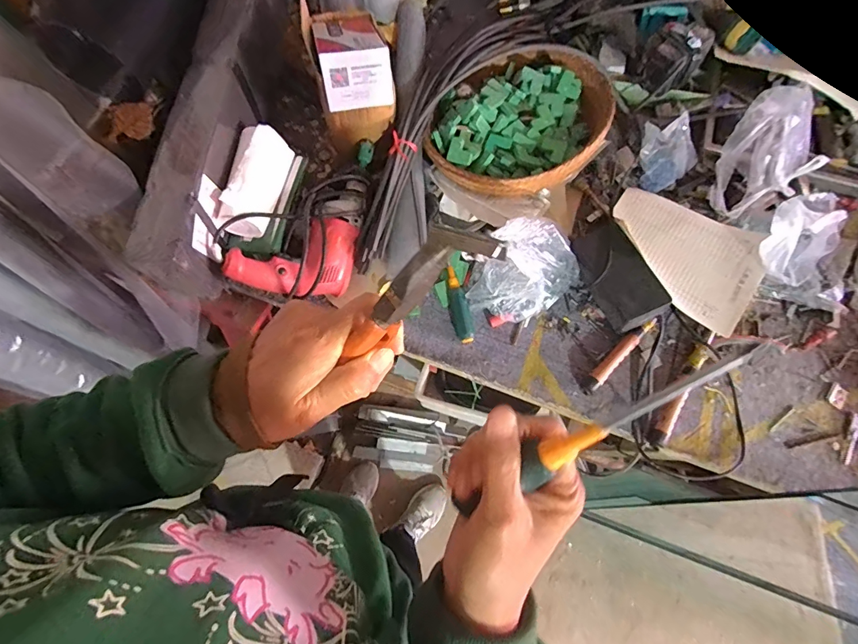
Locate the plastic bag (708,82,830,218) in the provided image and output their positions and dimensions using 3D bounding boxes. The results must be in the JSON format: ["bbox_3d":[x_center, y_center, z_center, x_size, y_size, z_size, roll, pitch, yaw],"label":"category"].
[{"bbox_3d":[0.552,-0.285,0.714,0.091,0.131,0.191,16,75,5],"label":"plastic bag"}]

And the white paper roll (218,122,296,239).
[{"bbox_3d":[-0.265,-0.223,0.663,0.059,0.065,0.175,10,73,2],"label":"white paper roll"}]

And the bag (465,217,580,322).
[{"bbox_3d":[0.156,-0.085,0.672,0.179,0.142,0.119,-37,78,-9],"label":"bag"}]

